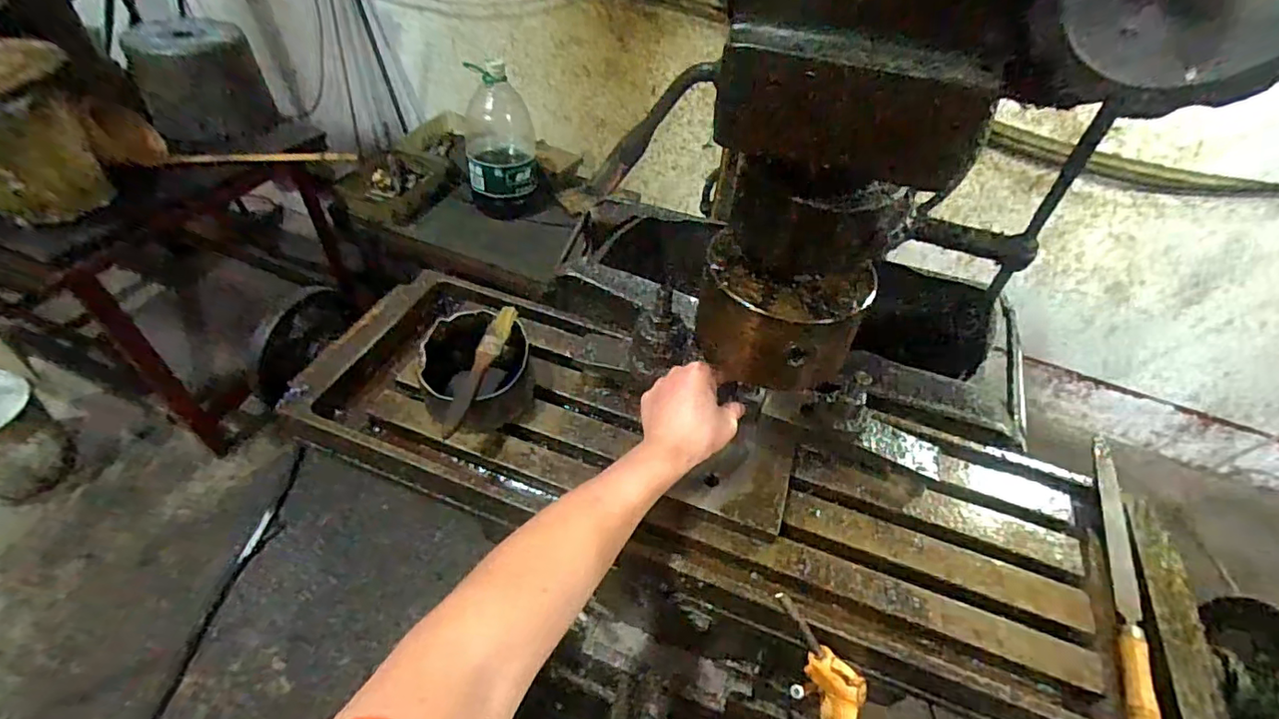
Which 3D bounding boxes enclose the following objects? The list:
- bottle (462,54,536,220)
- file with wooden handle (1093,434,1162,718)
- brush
[{"bbox_3d":[-0.351,-0.554,1.403,0.177,0.328,0.161,-7,49,-13],"label":"bottle"},{"bbox_3d":[0.409,0.173,0.470,0.019,0.020,0.286,23,49,14],"label":"file with wooden handle"},{"bbox_3d":[-0.145,0.006,0.506,0.020,0.014,0.152,14,48,6],"label":"brush"}]

